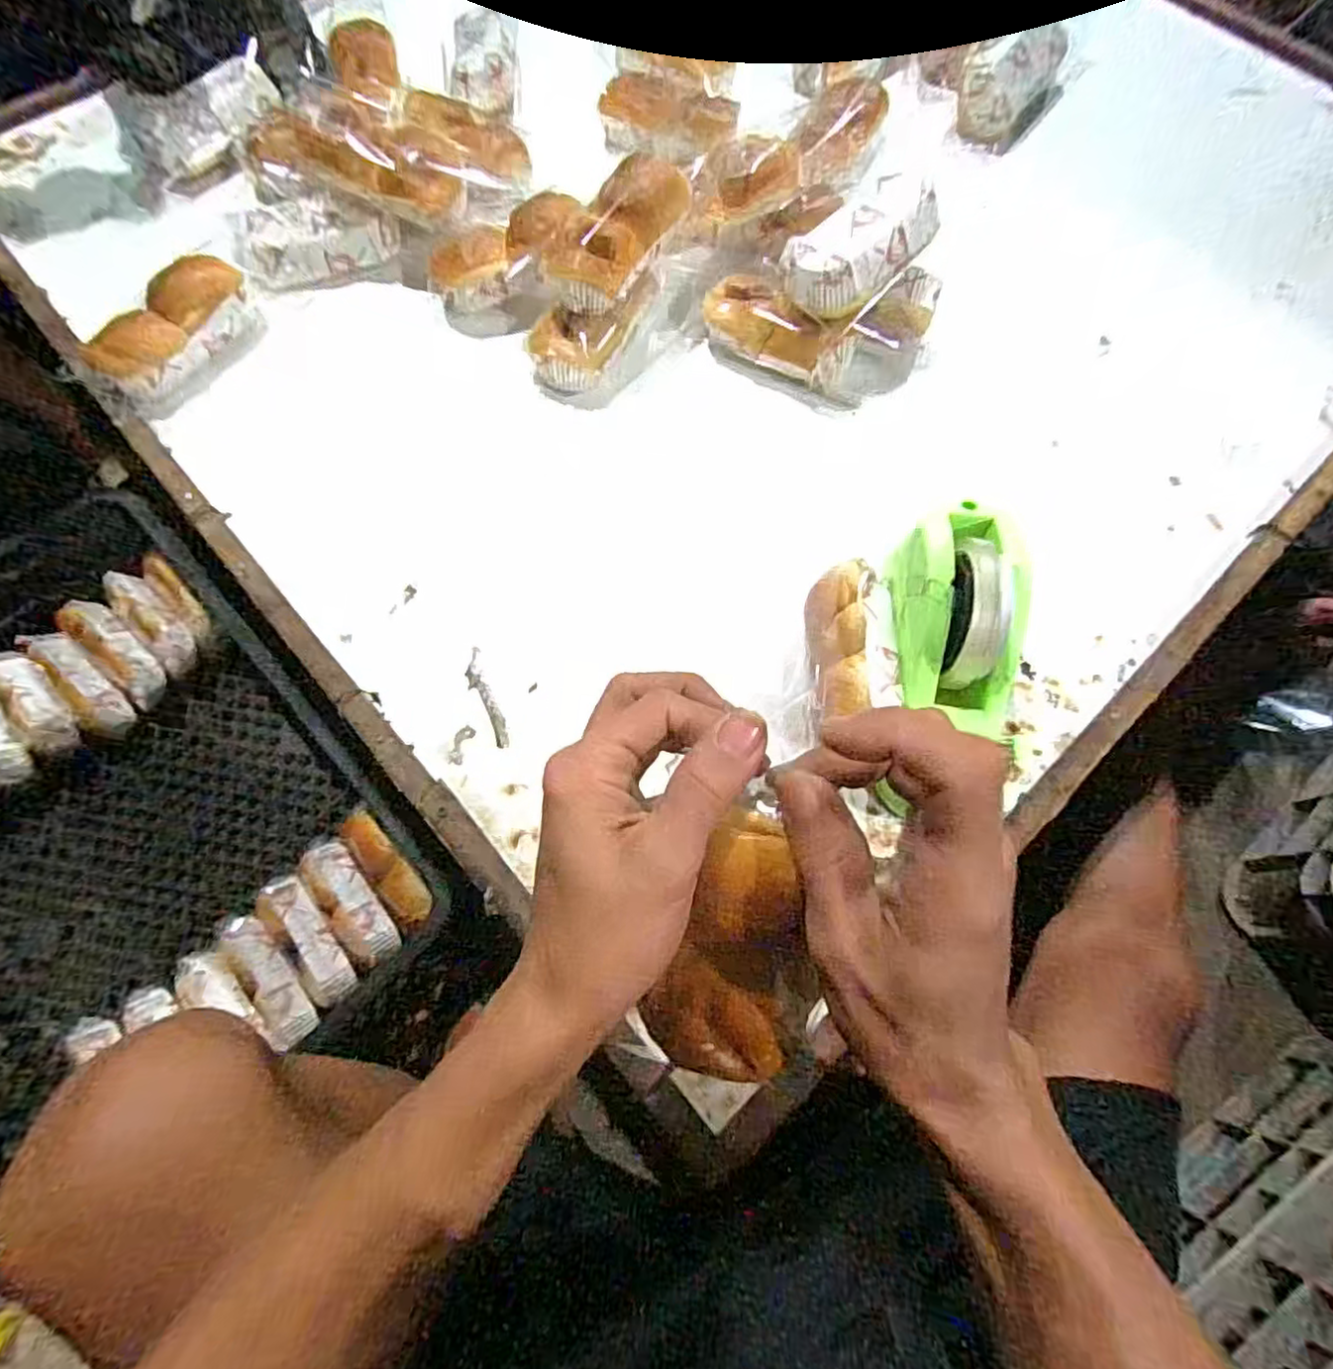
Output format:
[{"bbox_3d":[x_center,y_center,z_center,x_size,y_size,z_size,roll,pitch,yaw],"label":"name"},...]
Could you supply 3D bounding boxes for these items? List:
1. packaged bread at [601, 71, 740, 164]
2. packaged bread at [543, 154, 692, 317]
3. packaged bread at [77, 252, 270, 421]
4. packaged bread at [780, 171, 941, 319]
[{"bbox_3d":[-0.006,-0.576,0.669,0.155,0.047,0.063,34,73,11],"label":"packaged bread"},{"bbox_3d":[-0.040,-0.371,0.533,0.075,0.048,0.129,27,73,9],"label":"packaged bread"},{"bbox_3d":[-0.419,-0.298,0.563,0.069,0.053,0.164,30,72,10],"label":"packaged bread"},{"bbox_3d":[0.159,-0.354,0.525,0.135,0.043,0.073,-41,76,-13],"label":"packaged bread"}]

